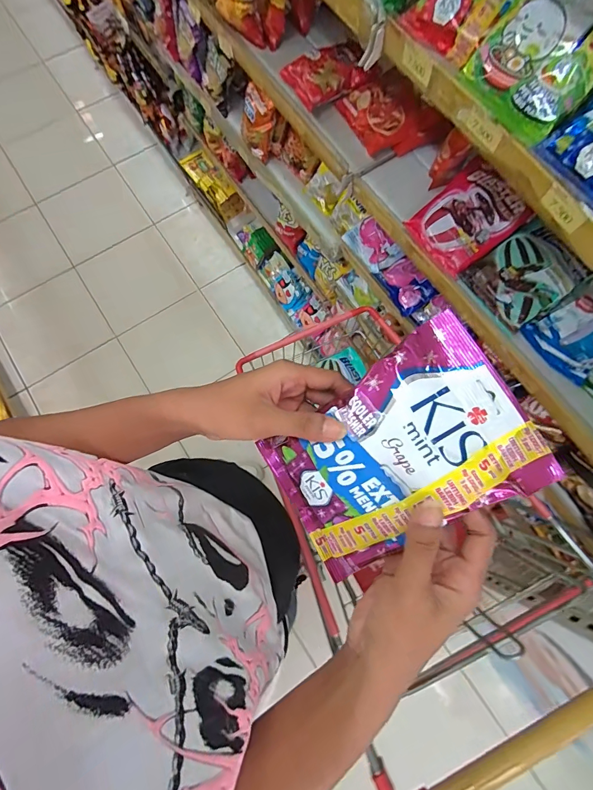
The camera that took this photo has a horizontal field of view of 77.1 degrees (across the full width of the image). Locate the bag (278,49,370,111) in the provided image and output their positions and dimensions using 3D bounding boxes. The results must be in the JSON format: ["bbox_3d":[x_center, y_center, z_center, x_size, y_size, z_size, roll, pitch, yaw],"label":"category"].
[{"bbox_3d":[0.054,-0.622,0.723,0.141,0.043,0.112,-21,77,-6],"label":"bag"}]

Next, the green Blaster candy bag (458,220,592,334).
[{"bbox_3d":[0.378,-0.196,0.623,0.148,0.040,0.134,-32,78,-8],"label":"green Blaster candy bag"}]

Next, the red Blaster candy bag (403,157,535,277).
[{"bbox_3d":[0.289,-0.302,0.648,0.155,0.040,0.135,-38,85,9],"label":"red Blaster candy bag"}]

